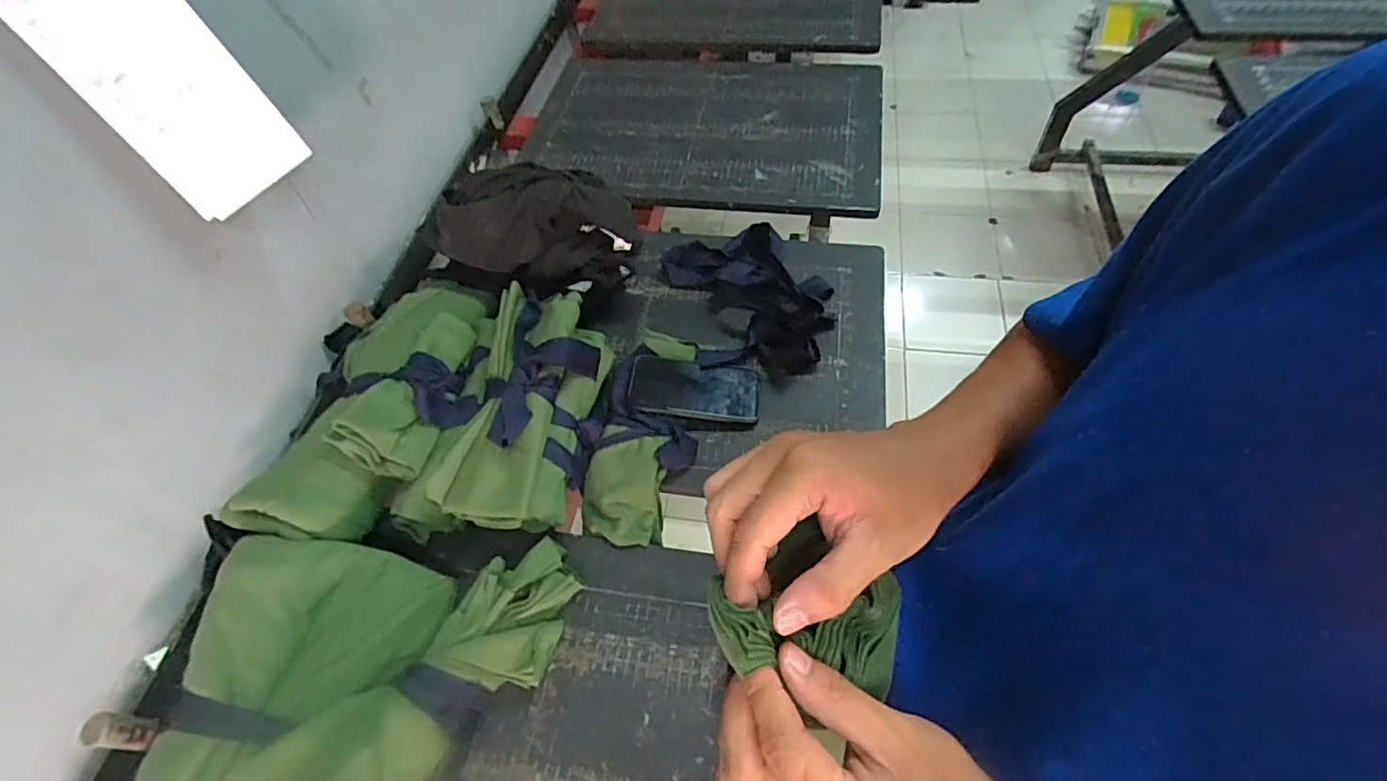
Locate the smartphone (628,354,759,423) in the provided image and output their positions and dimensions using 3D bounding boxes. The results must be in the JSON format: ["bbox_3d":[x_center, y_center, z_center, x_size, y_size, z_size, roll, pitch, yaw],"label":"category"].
[{"bbox_3d":[0.001,-0.003,0.705,0.148,0.007,0.074,7,61,-1],"label":"smartphone"}]

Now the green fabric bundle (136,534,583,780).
[{"bbox_3d":[-0.278,0.294,0.488,0.290,0.107,0.347,1,56,6],"label":"green fabric bundle"}]

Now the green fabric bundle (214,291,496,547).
[{"bbox_3d":[-0.332,0.001,0.643,0.192,0.063,0.326,7,57,10],"label":"green fabric bundle"}]

